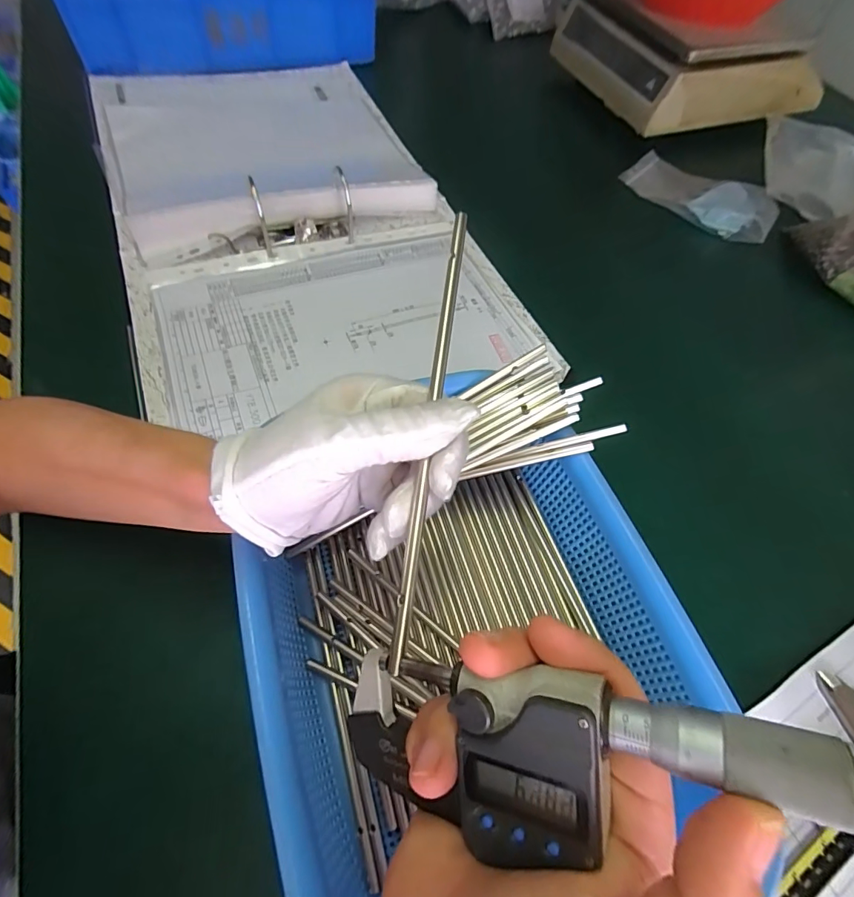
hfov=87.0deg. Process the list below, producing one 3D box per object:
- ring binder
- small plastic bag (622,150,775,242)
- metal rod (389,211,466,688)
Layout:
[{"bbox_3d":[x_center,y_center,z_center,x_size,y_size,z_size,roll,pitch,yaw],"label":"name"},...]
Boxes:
[{"bbox_3d":[-0.147,-0.270,0.483,0.348,0.061,0.565,-19,64,-15],"label":"ring binder"},{"bbox_3d":[0.339,-0.314,0.559,0.176,0.025,0.099,32,63,13],"label":"small plastic bag"},{"bbox_3d":[0.002,-0.015,0.186,0.006,0.007,0.199,8,75,1],"label":"metal rod"}]

